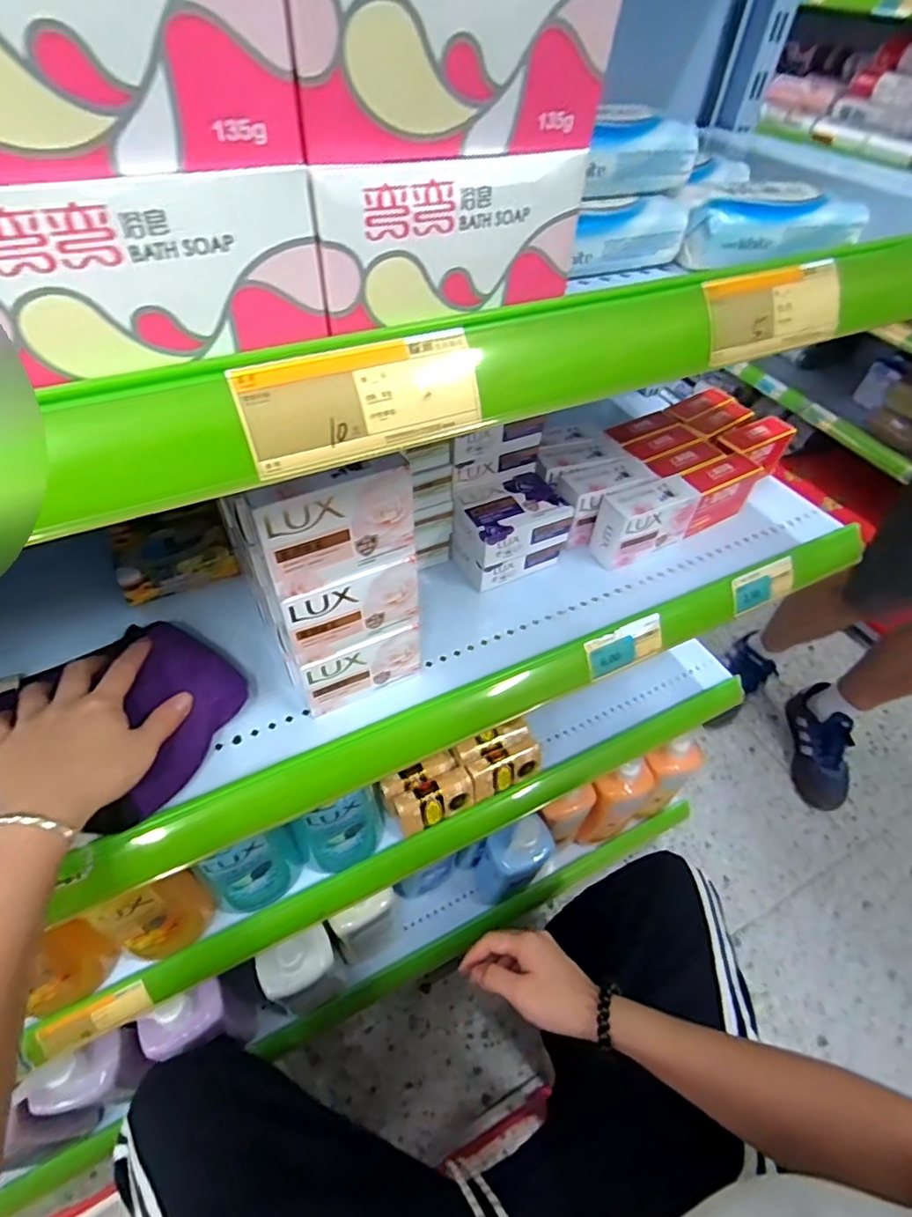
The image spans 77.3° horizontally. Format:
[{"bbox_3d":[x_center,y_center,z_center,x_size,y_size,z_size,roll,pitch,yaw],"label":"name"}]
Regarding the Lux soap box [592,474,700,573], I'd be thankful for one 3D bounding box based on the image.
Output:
[{"bbox_3d":[0.181,-0.084,0.548,0.096,0.067,0.042,-22,55,-21],"label":"Lux soap box"}]

